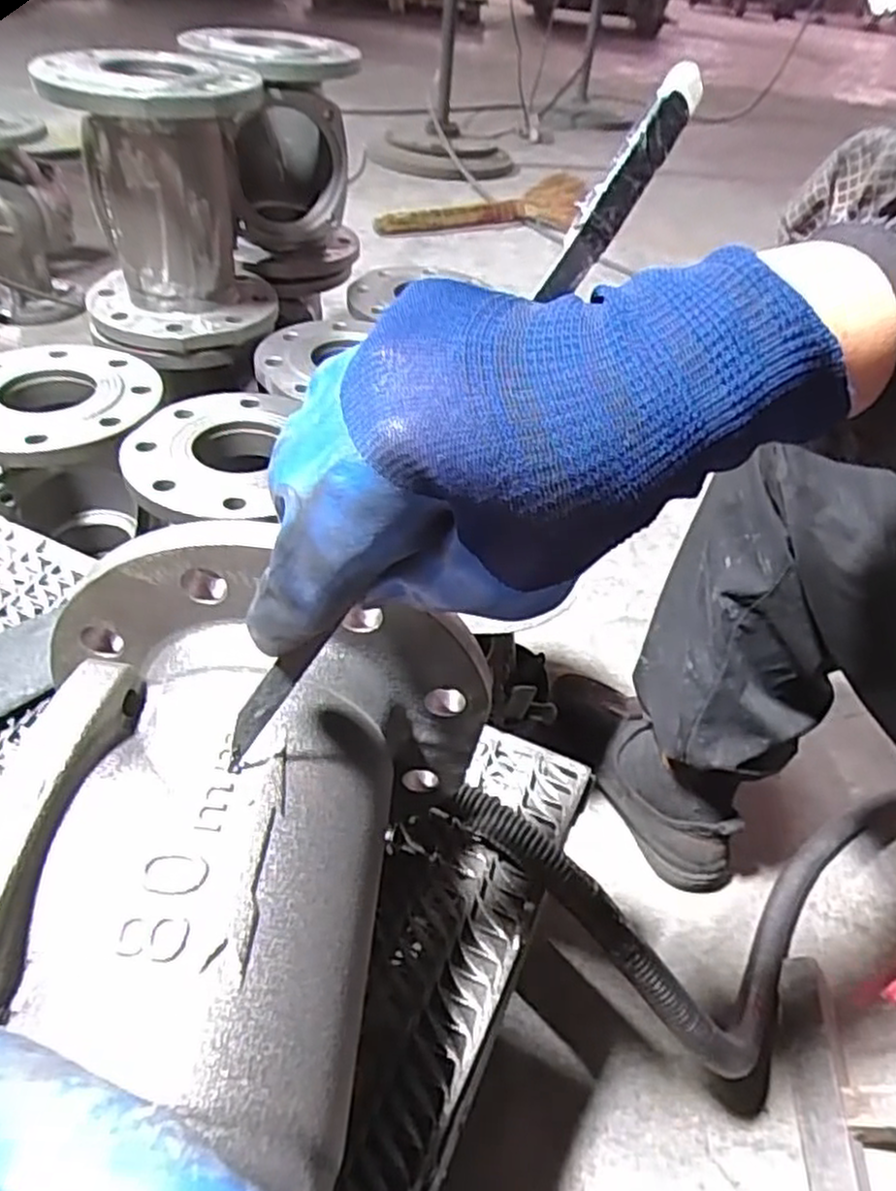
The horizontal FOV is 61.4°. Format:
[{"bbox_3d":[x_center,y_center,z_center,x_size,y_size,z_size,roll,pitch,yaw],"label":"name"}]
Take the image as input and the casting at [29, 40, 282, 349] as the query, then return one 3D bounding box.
[{"bbox_3d":[-0.266,-0.374,0.731,0.172,0.240,0.165,-8,44,-17],"label":"casting"}]

